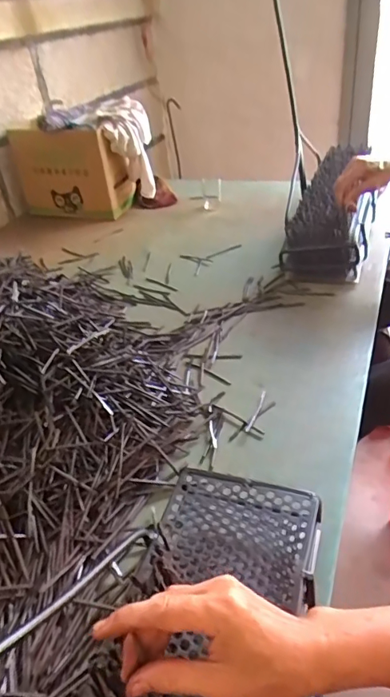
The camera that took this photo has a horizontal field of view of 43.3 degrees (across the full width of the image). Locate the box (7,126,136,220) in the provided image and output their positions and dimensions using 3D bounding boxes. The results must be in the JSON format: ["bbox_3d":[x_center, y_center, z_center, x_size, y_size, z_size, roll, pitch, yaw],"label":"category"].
[{"bbox_3d":[-0.341,-0.505,1.390,0.326,0.245,0.104,10,42,18],"label":"box"}]

